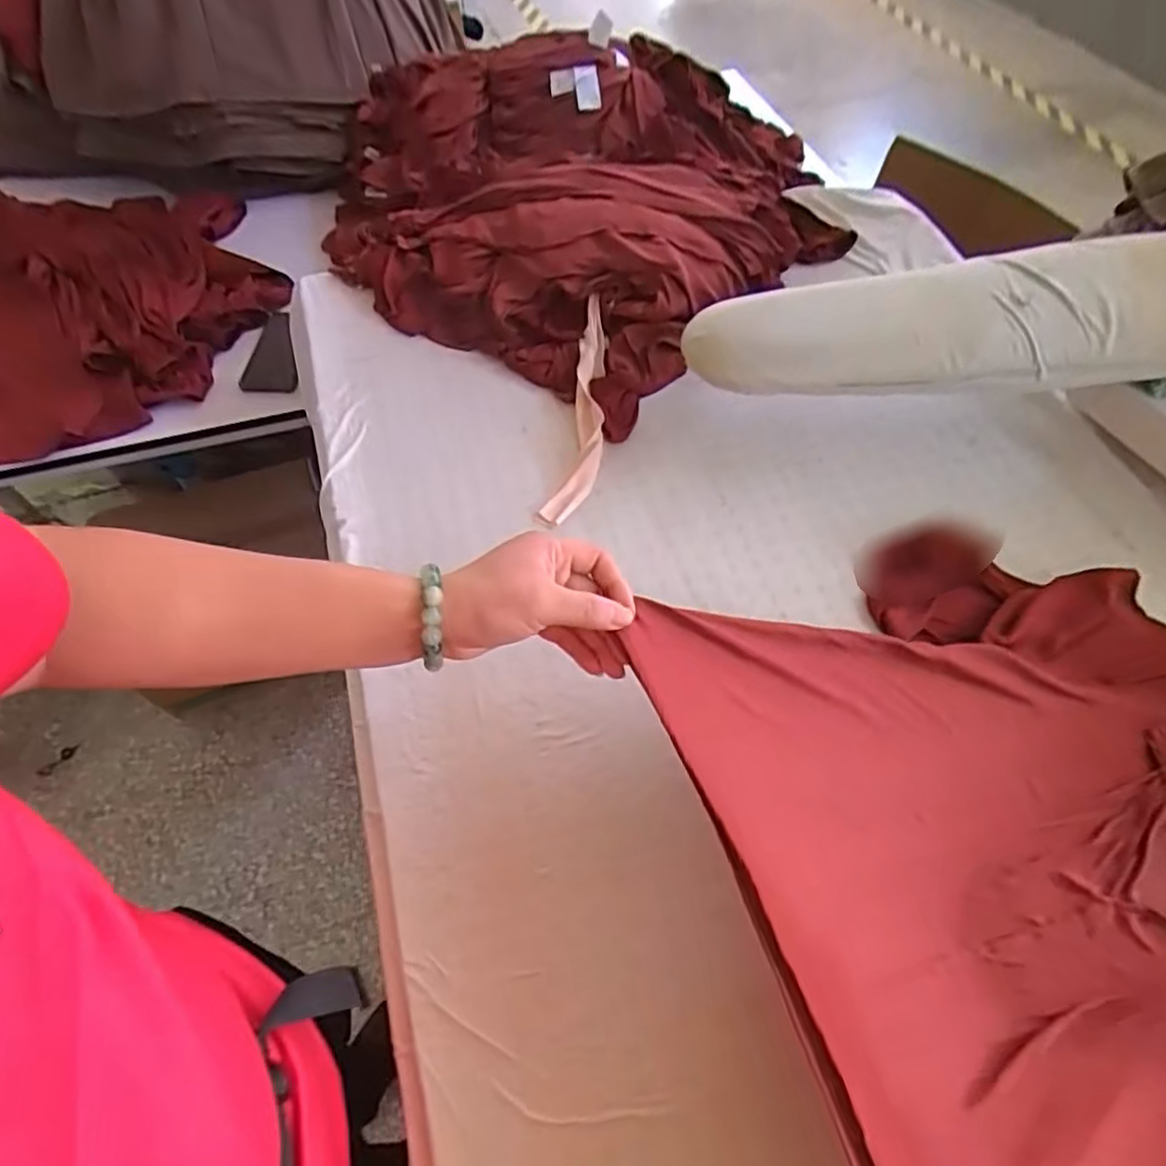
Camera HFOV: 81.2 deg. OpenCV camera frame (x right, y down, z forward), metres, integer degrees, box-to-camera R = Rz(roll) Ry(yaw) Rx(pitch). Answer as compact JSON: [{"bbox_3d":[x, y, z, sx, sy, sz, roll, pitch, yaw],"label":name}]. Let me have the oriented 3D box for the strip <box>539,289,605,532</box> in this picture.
[{"bbox_3d":[0.005,-0.200,0.761,0.051,0.038,0.297,9,59,4],"label":"strip"}]

